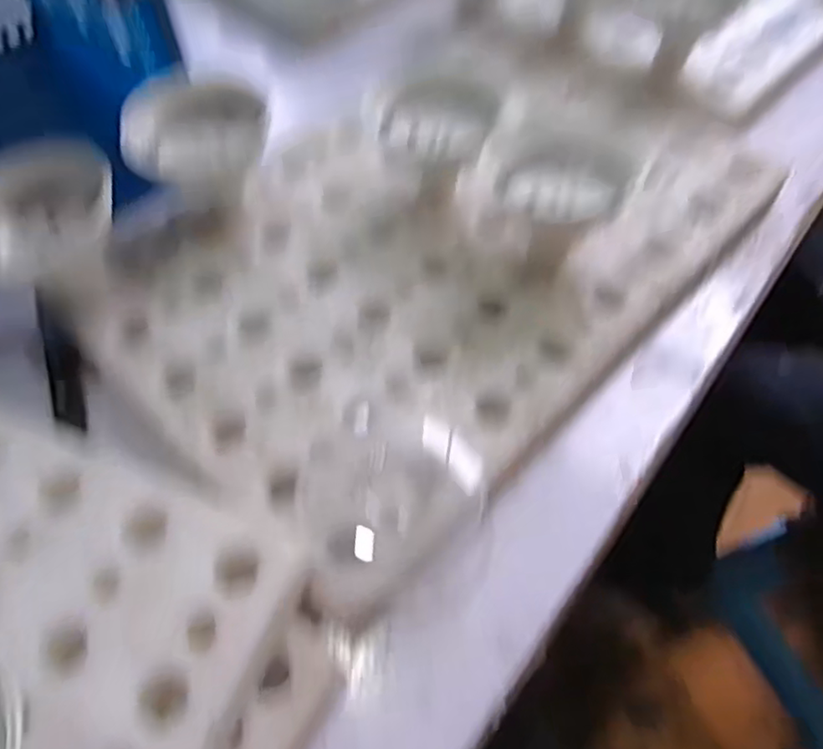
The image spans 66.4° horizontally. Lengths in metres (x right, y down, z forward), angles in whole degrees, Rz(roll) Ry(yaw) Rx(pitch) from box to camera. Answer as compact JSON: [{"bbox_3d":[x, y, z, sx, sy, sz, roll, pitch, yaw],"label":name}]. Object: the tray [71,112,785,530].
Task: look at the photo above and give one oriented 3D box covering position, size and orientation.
[{"bbox_3d":[0.026,-0.122,0.521,0.354,0.036,0.539,39,66,22],"label":"tray"}]

